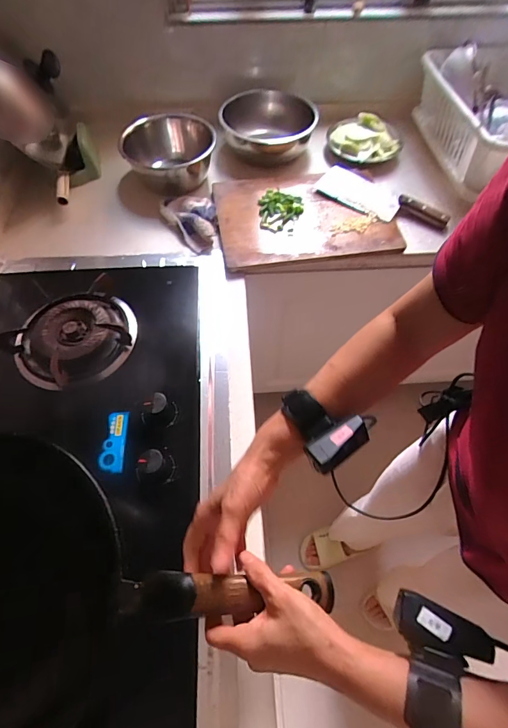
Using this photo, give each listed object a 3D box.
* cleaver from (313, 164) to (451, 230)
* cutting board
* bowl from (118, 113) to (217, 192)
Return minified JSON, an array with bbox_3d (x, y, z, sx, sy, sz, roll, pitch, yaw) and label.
[{"bbox_3d":[0.282,-0.364,0.870,0.290,0.013,0.111,35,66,18],"label":"cleaver"},{"bbox_3d":[0.097,-0.337,0.862,0.363,0.025,0.306,-11,61,-7],"label":"cutting board"},{"bbox_3d":[-0.193,-0.500,0.911,0.214,0.078,0.210,0,60,-1],"label":"bowl"}]

